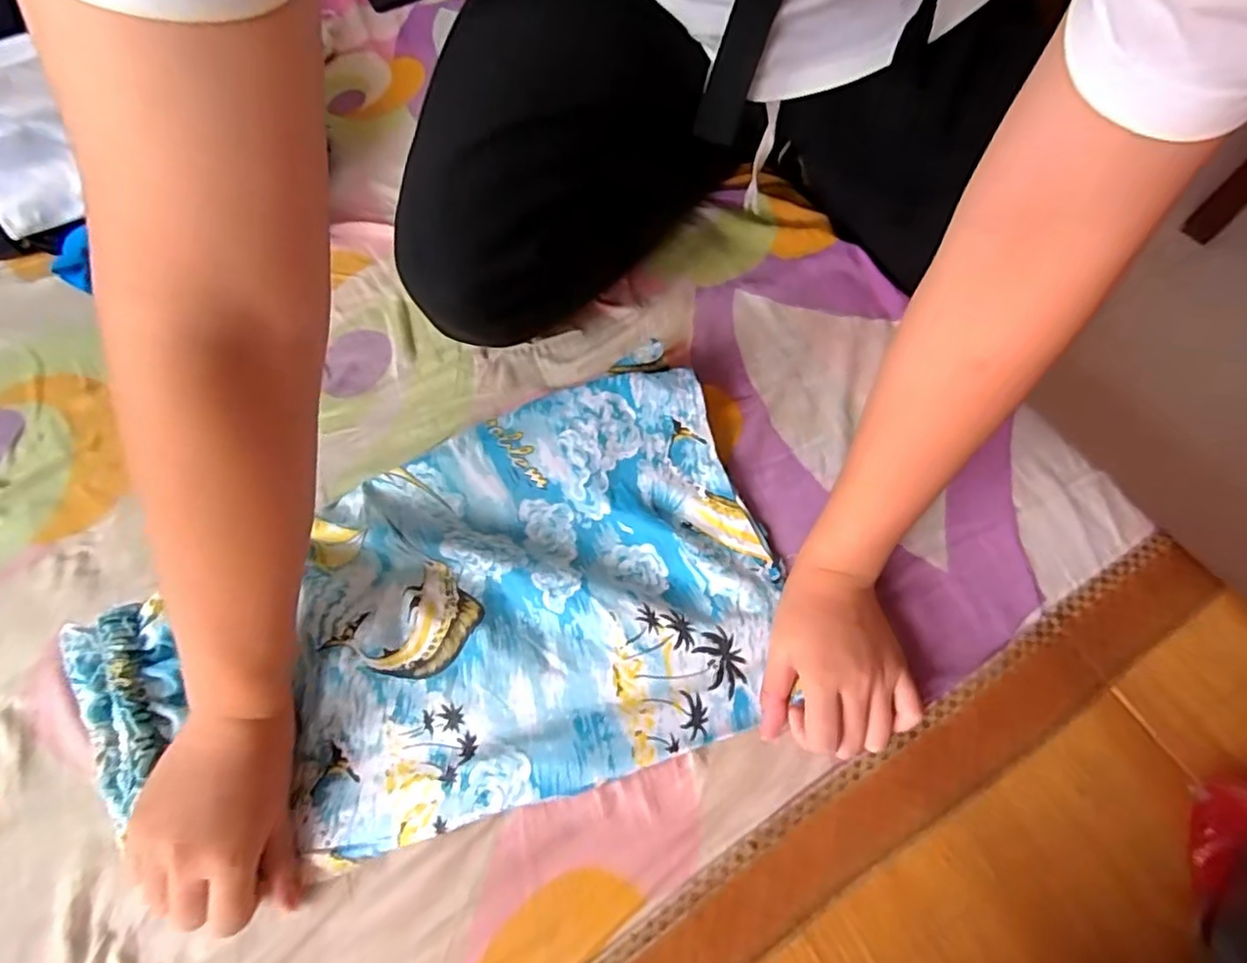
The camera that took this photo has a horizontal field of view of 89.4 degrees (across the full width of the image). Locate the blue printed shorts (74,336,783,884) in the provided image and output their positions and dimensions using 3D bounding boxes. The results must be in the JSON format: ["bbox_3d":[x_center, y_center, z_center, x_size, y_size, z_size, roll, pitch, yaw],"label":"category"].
[{"bbox_3d":[-0.117,0.097,0.432,0.456,0.051,0.264,-23,67,-10],"label":"blue printed shorts"}]

